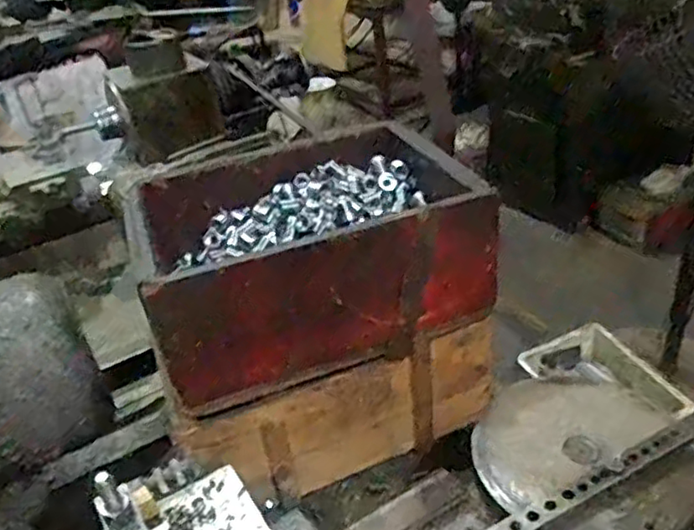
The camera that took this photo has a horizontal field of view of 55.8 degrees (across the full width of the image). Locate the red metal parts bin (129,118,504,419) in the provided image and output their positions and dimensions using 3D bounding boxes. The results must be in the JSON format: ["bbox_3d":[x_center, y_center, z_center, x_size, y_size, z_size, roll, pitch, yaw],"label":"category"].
[{"bbox_3d":[-0.043,-0.018,0.732,0.343,0.147,0.251,-16,33,-13],"label":"red metal parts bin"}]

